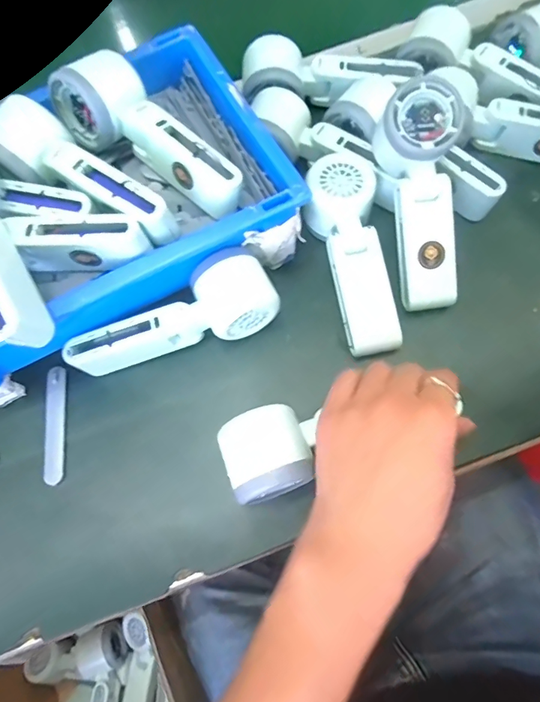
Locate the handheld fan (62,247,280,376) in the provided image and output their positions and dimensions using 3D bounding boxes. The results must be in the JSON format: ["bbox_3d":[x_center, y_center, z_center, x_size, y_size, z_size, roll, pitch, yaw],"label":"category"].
[{"bbox_3d":[-0.076,-0.022,0.355,0.164,0.047,0.059,-24,70,-4],"label":"handheld fan"}]

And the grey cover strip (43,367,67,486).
[{"bbox_3d":[-0.175,0.059,0.354,0.016,0.007,0.092,-7,70,2],"label":"grey cover strip"}]

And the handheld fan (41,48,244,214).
[{"bbox_3d":[-0.095,-0.166,0.335,0.162,0.053,0.057,39,78,16],"label":"handheld fan"}]

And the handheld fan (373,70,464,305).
[{"bbox_3d":[0.120,-0.119,0.354,0.053,0.046,0.166,-8,102,-1],"label":"handheld fan"}]

